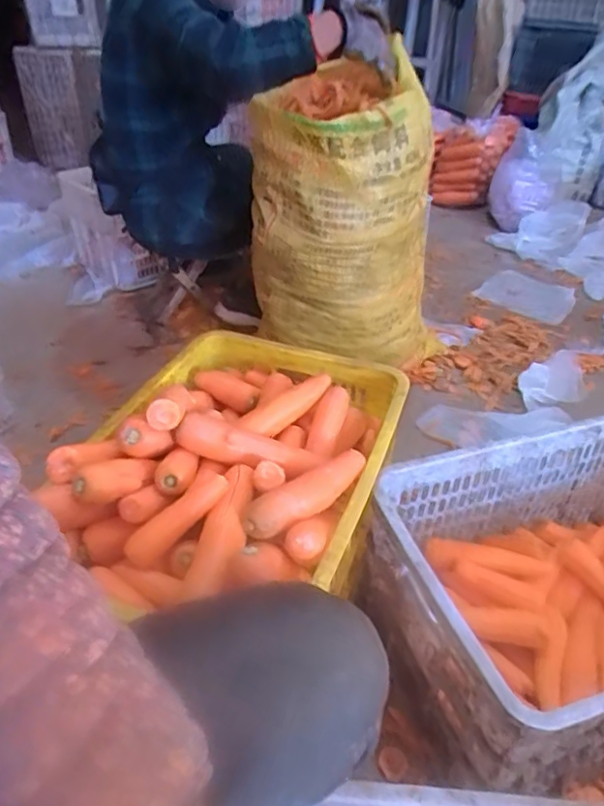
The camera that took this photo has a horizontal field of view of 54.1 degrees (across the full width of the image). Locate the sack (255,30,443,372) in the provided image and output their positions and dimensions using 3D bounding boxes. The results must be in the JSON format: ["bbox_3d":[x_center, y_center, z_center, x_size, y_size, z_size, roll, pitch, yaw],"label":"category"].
[{"bbox_3d":[0.079,-0.396,1.301,0.366,0.528,0.415,-2,35,-3],"label":"sack"}]

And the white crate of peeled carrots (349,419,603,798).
[{"bbox_3d":[0.391,0.241,0.794,0.535,0.242,0.349,-11,37,-16],"label":"white crate of peeled carrots"}]

